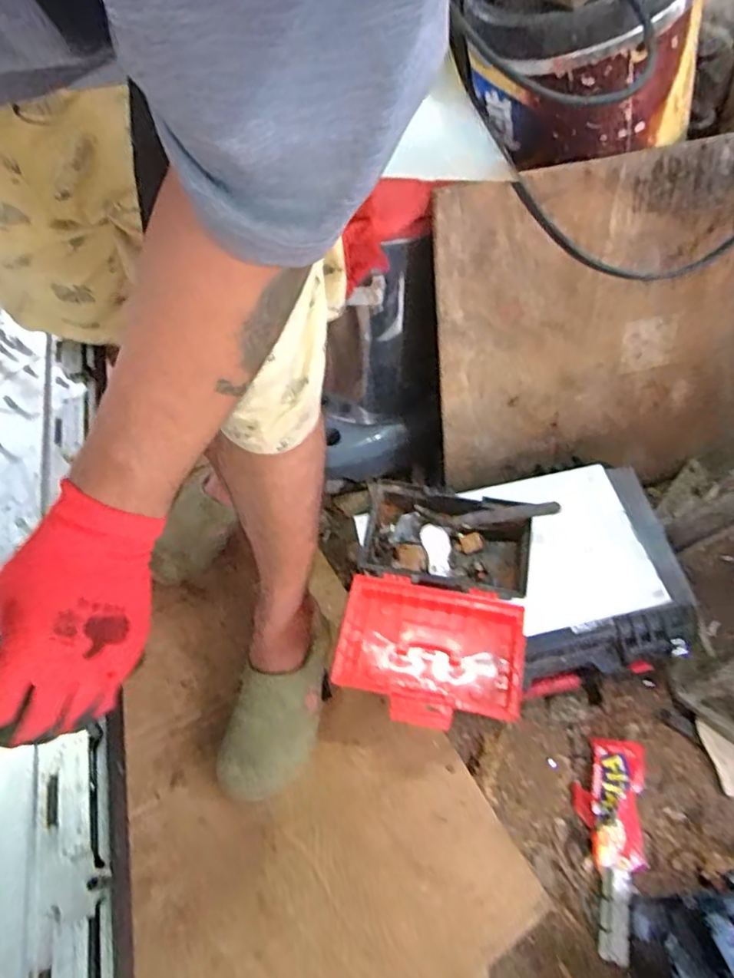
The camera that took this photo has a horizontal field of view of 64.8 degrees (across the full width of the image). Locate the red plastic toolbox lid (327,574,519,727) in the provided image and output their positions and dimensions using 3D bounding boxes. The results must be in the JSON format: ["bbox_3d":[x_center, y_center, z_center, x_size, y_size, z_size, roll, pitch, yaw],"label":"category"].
[{"bbox_3d":[0.069,0.184,0.651,0.205,0.046,0.149,9,59,6],"label":"red plastic toolbox lid"}]

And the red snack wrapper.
[{"bbox_3d":[0.301,0.389,0.721,0.081,0.024,0.140,8,59,6],"label":"red snack wrapper"}]

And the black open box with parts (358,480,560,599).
[{"bbox_3d":[0.108,0.068,0.725,0.224,0.054,0.132,10,59,7],"label":"black open box with parts"}]

